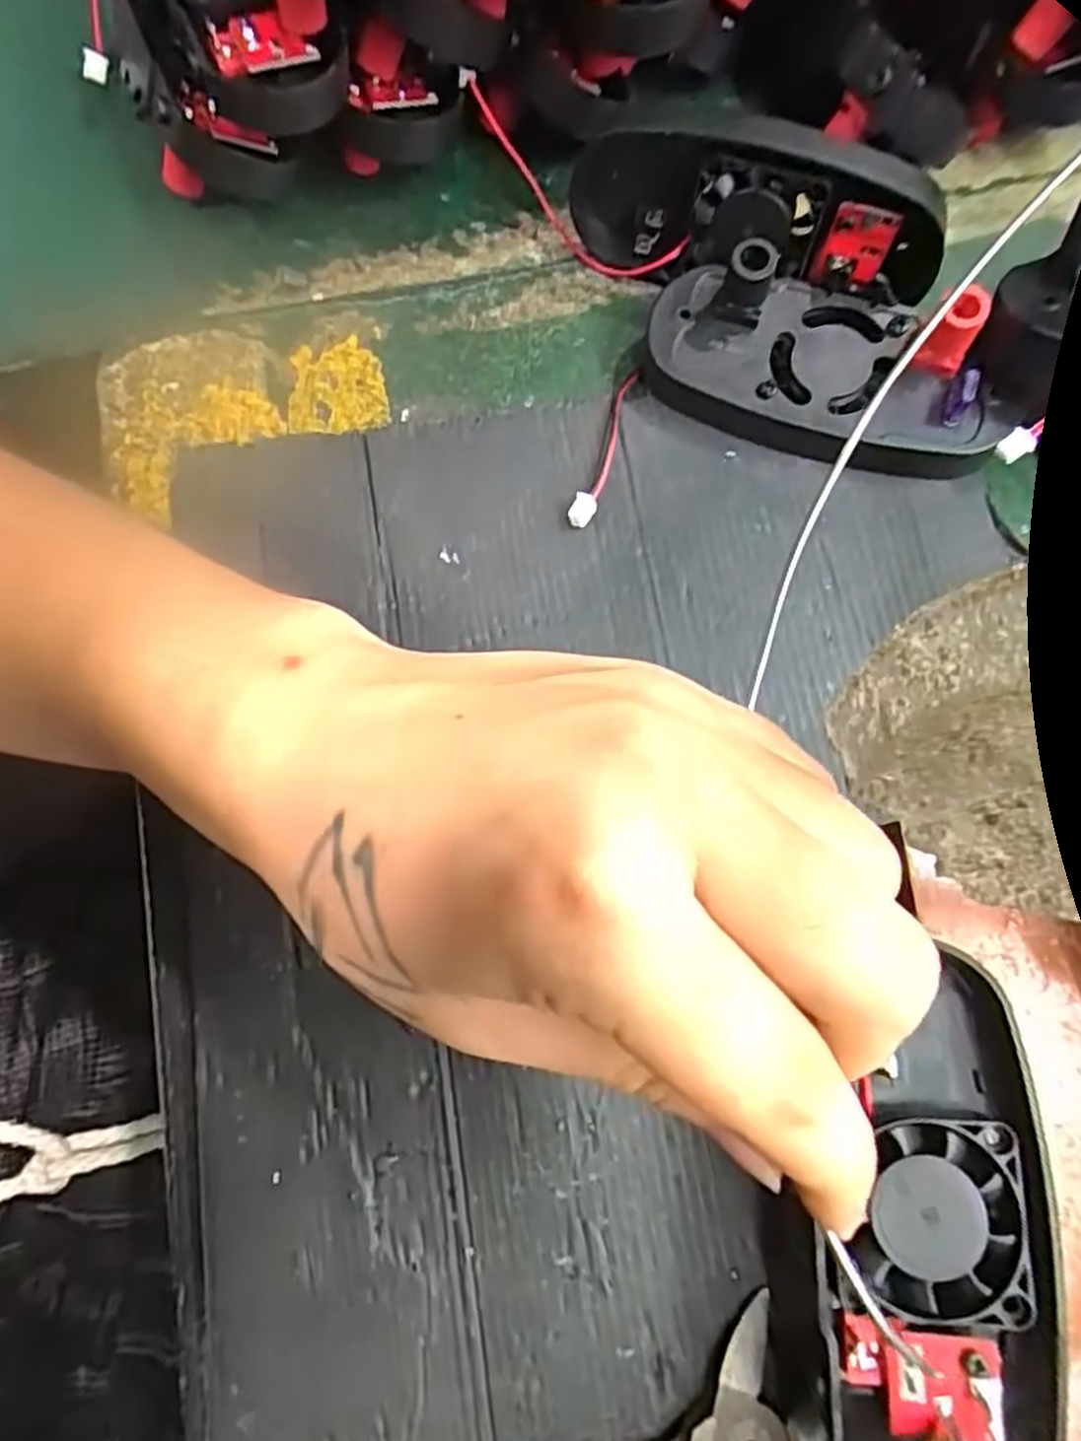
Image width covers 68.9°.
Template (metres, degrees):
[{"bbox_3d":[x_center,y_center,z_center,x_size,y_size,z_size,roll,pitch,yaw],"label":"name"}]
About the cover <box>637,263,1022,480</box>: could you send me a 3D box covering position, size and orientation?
[{"bbox_3d":[0.088,-0.110,0.251,0.108,0.027,0.046,21,77,6],"label":"cover"}]

